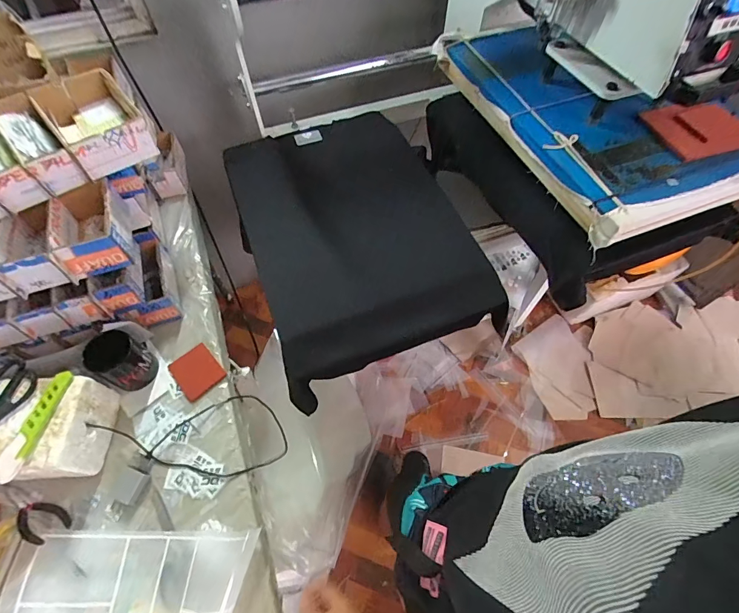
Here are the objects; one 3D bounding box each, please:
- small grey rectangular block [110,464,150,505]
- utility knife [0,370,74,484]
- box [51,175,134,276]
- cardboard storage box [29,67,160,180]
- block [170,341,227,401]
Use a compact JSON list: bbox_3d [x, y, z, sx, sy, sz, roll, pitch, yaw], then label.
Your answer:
[{"bbox_3d":[-0.389,0.291,0.614,0.042,0.020,0.050,12,58,7],"label":"small grey rectangular block"},{"bbox_3d":[-0.493,0.171,0.554,0.025,0.020,0.157,6,58,2],"label":"utility knife"},{"bbox_3d":[-0.481,-0.138,0.655,0.097,0.071,0.176,-19,60,-13],"label":"box"},{"bbox_3d":[-0.491,-0.332,0.674,0.129,0.080,0.193,-37,65,-22],"label":"cardboard storage box"},{"bbox_3d":[-0.331,0.124,0.722,0.079,0.004,0.095,-37,65,-22],"label":"block"}]

